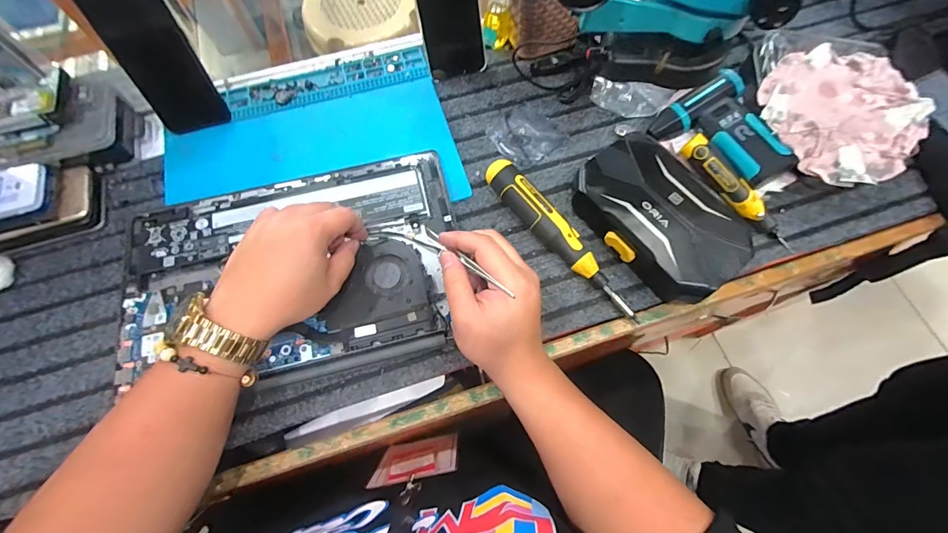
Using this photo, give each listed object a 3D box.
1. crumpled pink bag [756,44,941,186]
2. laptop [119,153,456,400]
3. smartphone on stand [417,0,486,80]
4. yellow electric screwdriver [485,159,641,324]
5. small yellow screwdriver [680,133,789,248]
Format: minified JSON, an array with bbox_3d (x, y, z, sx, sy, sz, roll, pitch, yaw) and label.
[{"bbox_3d":[0.395,-0.168,0.444,0.154,0.043,0.143,35,72,14],"label":"crumpled pink bag"},{"bbox_3d":[-0.189,0.001,0.438,0.344,0.015,0.228,-12,68,-4],"label":"laptop"},{"bbox_3d":[-0.030,-0.319,0.499,0.078,0.159,0.013,-21,45,-8],"label":"smartphone on stand"},{"bbox_3d":[0.092,-0.031,0.440,0.035,0.039,0.218,-38,72,-14],"label":"yellow electric screwdriver"},{"bbox_3d":[0.294,-0.086,0.455,0.030,0.023,0.152,-41,87,-15],"label":"small yellow screwdriver"}]

